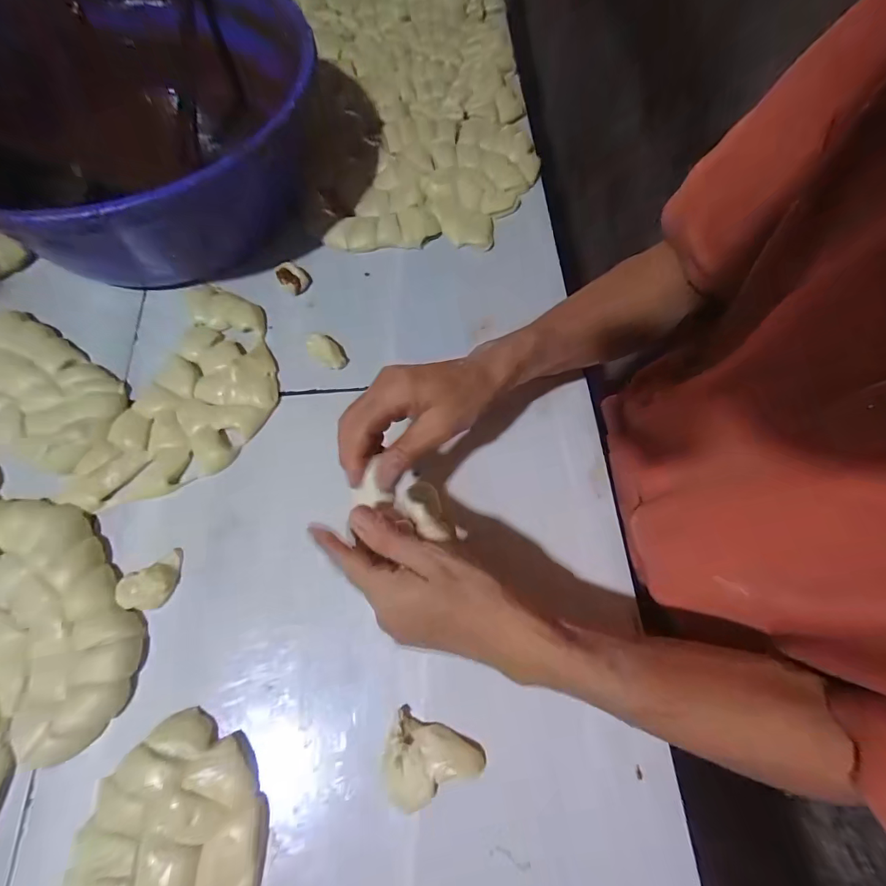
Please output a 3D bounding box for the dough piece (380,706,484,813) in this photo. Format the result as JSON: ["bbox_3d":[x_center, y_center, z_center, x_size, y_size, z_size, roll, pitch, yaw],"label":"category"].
[{"bbox_3d":[-0.012,0.245,0.321,0.073,0.021,0.057,24,70,8],"label":"dough piece"}]

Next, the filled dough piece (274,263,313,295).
[{"bbox_3d":[-0.174,-0.194,0.497,0.034,0.015,0.036,-38,74,-15],"label":"filled dough piece"}]

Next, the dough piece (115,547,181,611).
[{"bbox_3d":[-0.256,0.124,0.378,0.056,0.016,0.037,-34,73,-14],"label":"dough piece"}]

